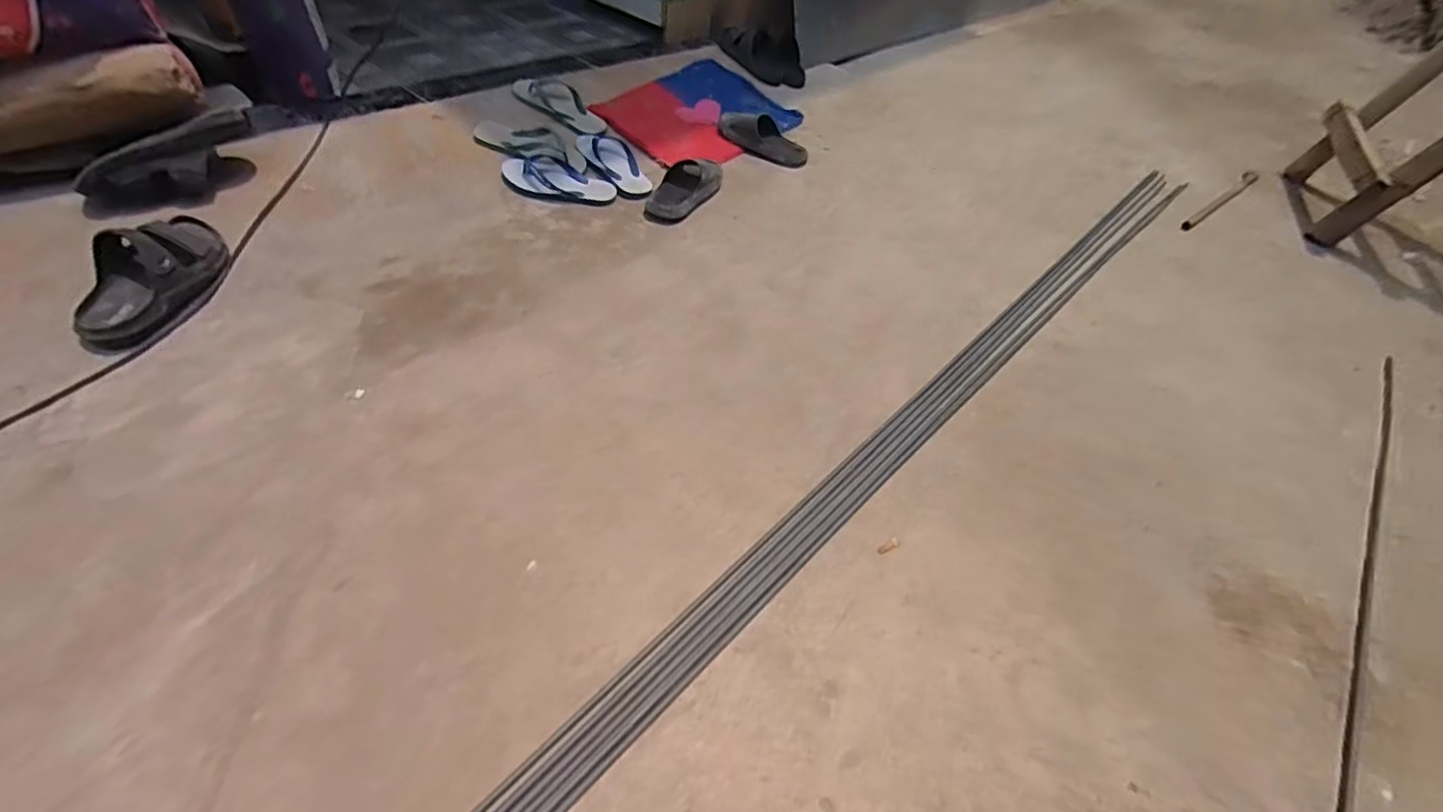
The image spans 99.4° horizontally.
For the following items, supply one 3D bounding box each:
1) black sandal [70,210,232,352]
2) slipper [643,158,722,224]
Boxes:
[{"bbox_3d":[-0.907,-0.216,0.981,0.107,0.104,0.283,6,45,-1],"label":"black sandal"},{"bbox_3d":[-0.088,-0.504,1.398,0.128,0.064,0.236,16,46,9],"label":"slipper"}]

